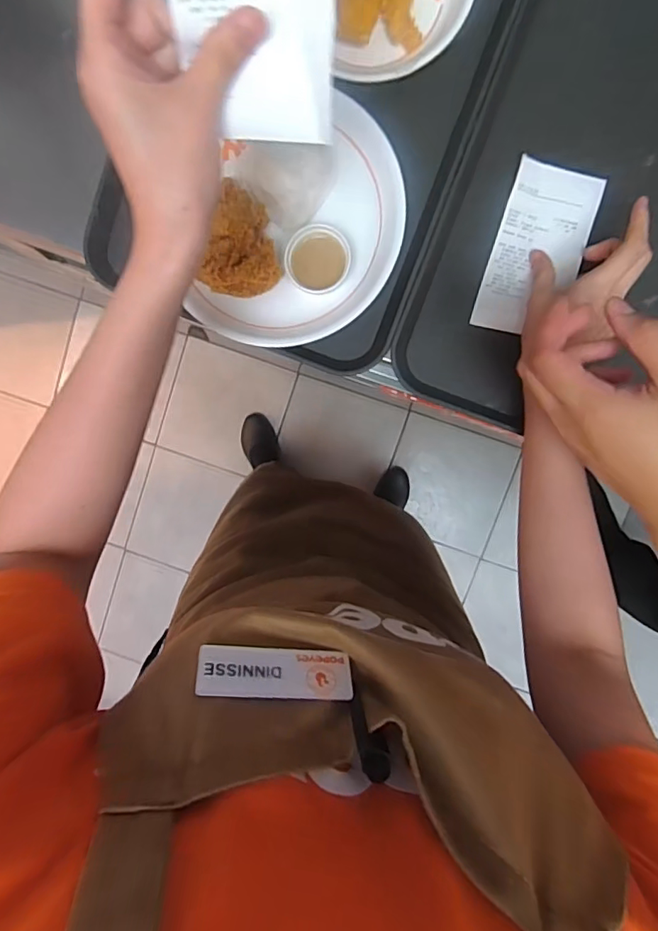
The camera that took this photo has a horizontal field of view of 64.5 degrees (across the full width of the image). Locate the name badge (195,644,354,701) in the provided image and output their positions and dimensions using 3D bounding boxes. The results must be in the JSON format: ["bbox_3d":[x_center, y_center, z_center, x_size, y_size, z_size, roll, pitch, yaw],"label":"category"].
[{"bbox_3d":[-0.025,0.101,0.254,0.074,0.026,0.004,9,130,-10],"label":"name badge"}]

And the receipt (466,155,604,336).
[{"bbox_3d":[0.188,-0.191,0.469,0.076,0.010,0.143,16,97,3],"label":"receipt"}]

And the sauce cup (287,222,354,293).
[{"bbox_3d":[-0.010,-0.181,0.462,0.054,0.035,0.050,0,96,5],"label":"sauce cup"}]

